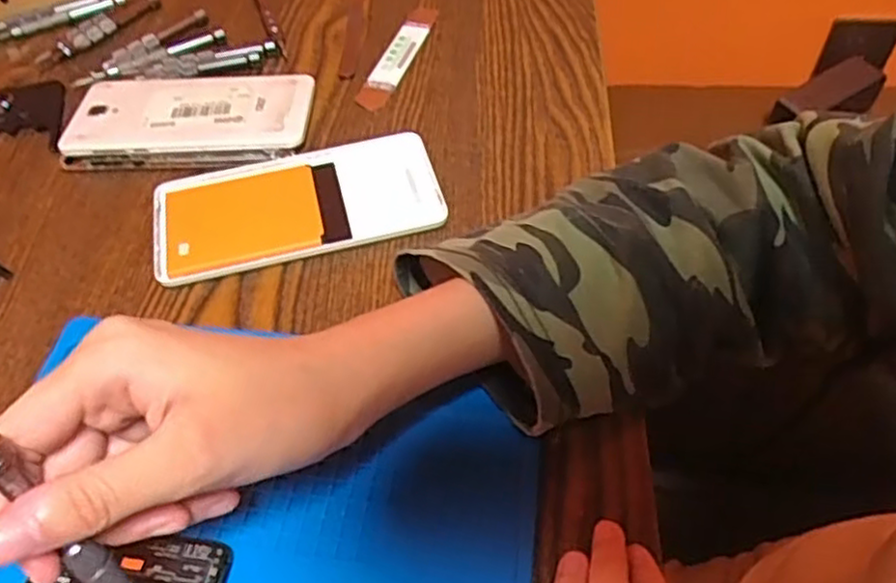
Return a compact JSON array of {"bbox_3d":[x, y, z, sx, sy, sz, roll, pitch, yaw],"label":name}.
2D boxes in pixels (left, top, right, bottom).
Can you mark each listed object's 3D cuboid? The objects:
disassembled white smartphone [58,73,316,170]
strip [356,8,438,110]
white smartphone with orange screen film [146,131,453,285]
[{"bbox_3d":[-0.155,-0.107,0.444,0.140,0.015,0.080,-2,51,2],"label":"disassembled white smartphone"},{"bbox_3d":[-0.034,-0.160,0.488,0.024,0.004,0.114,12,52,13],"label":"strip"},{"bbox_3d":[-0.081,-0.048,0.394,0.150,0.009,0.076,-14,51,-8],"label":"white smartphone with orange screen film"}]

